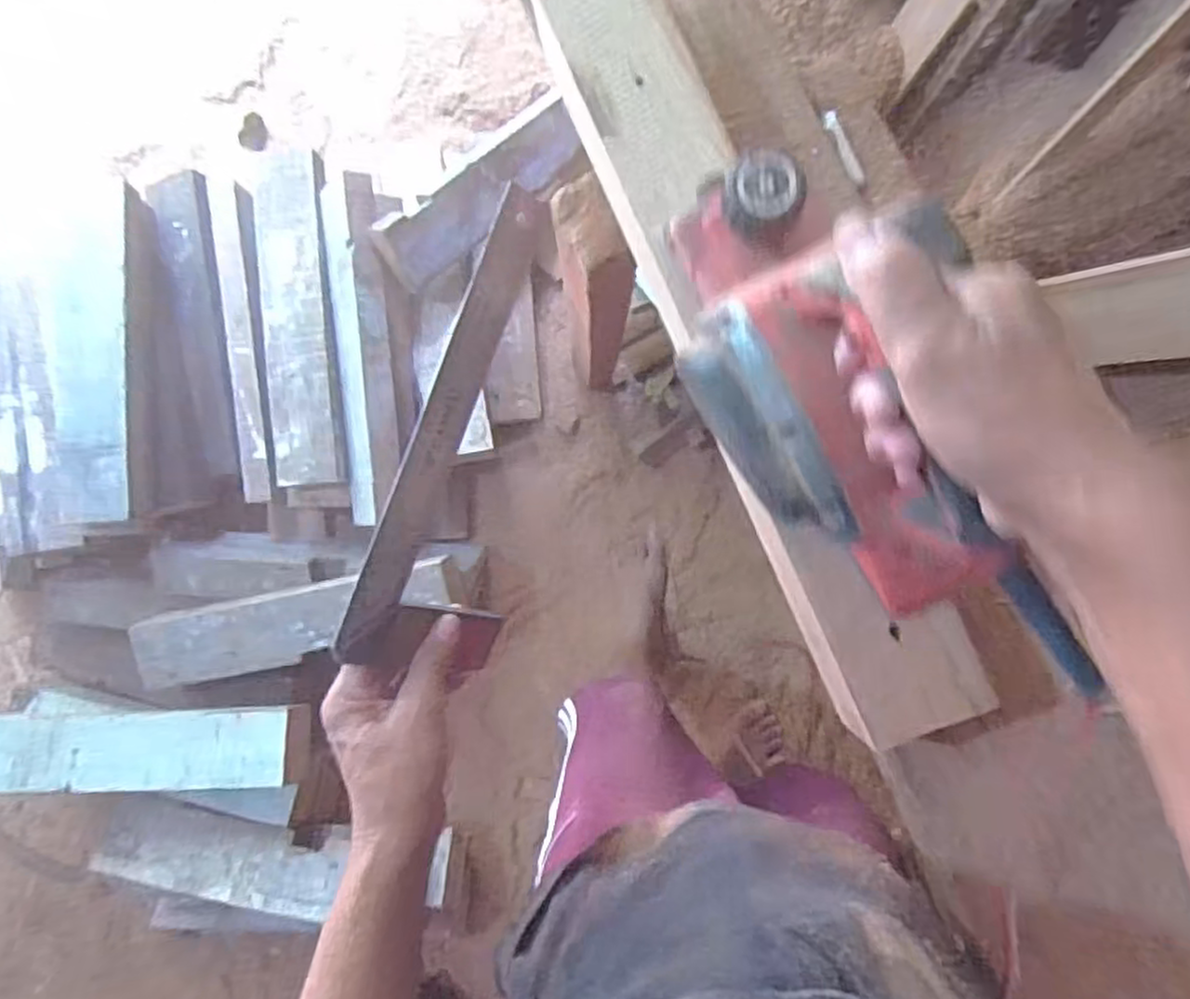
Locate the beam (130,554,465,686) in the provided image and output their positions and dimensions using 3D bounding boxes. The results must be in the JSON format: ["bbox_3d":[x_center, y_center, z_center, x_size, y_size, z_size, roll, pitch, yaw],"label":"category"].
[{"bbox_3d":[-0.484,0.205,1.168,0.537,0.093,0.125,-12,87,6],"label":"beam"}]

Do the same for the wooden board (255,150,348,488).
[{"bbox_3d":[-0.478,-0.291,1.146,0.123,0.054,0.537,-6,88,6],"label":"wooden board"}]

